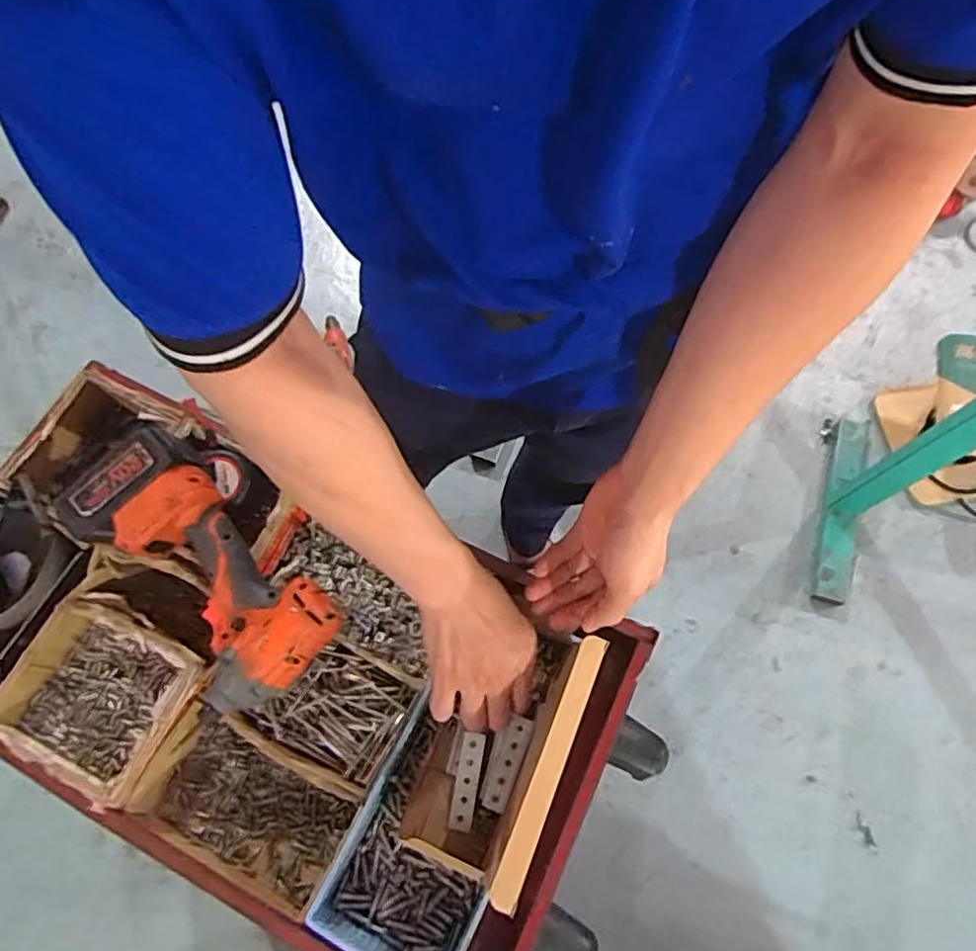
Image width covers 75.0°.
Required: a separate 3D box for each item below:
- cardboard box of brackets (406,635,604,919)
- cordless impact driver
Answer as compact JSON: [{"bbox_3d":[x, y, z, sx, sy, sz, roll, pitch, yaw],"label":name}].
[{"bbox_3d":[0.010,0.214,0.516,0.102,0.104,0.194,21,70,11],"label":"cardboard box of brackets"},{"bbox_3d":[-0.258,0.084,0.558,0.257,0.075,0.128,42,76,15],"label":"cordless impact driver"}]

